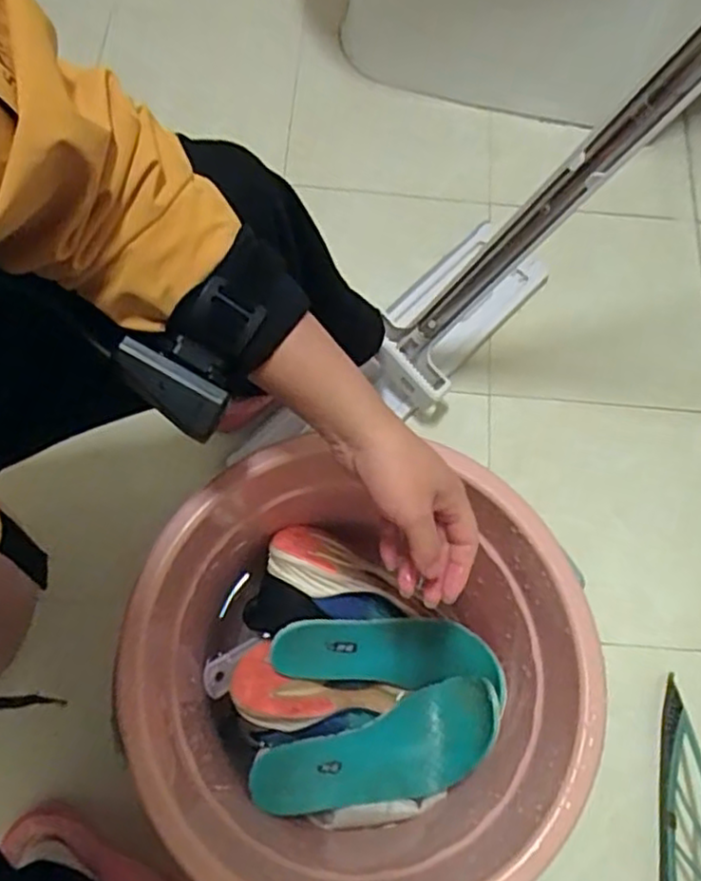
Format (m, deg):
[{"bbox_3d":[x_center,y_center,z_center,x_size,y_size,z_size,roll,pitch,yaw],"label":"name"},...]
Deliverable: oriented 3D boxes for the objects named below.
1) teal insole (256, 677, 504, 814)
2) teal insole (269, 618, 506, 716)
[{"bbox_3d":[0.025,0.273,0.594,0.215,0.028,0.078,-14,69,-8],"label":"teal insole"},{"bbox_3d":[0.036,0.190,0.610,0.205,0.038,0.066,10,68,1],"label":"teal insole"}]

